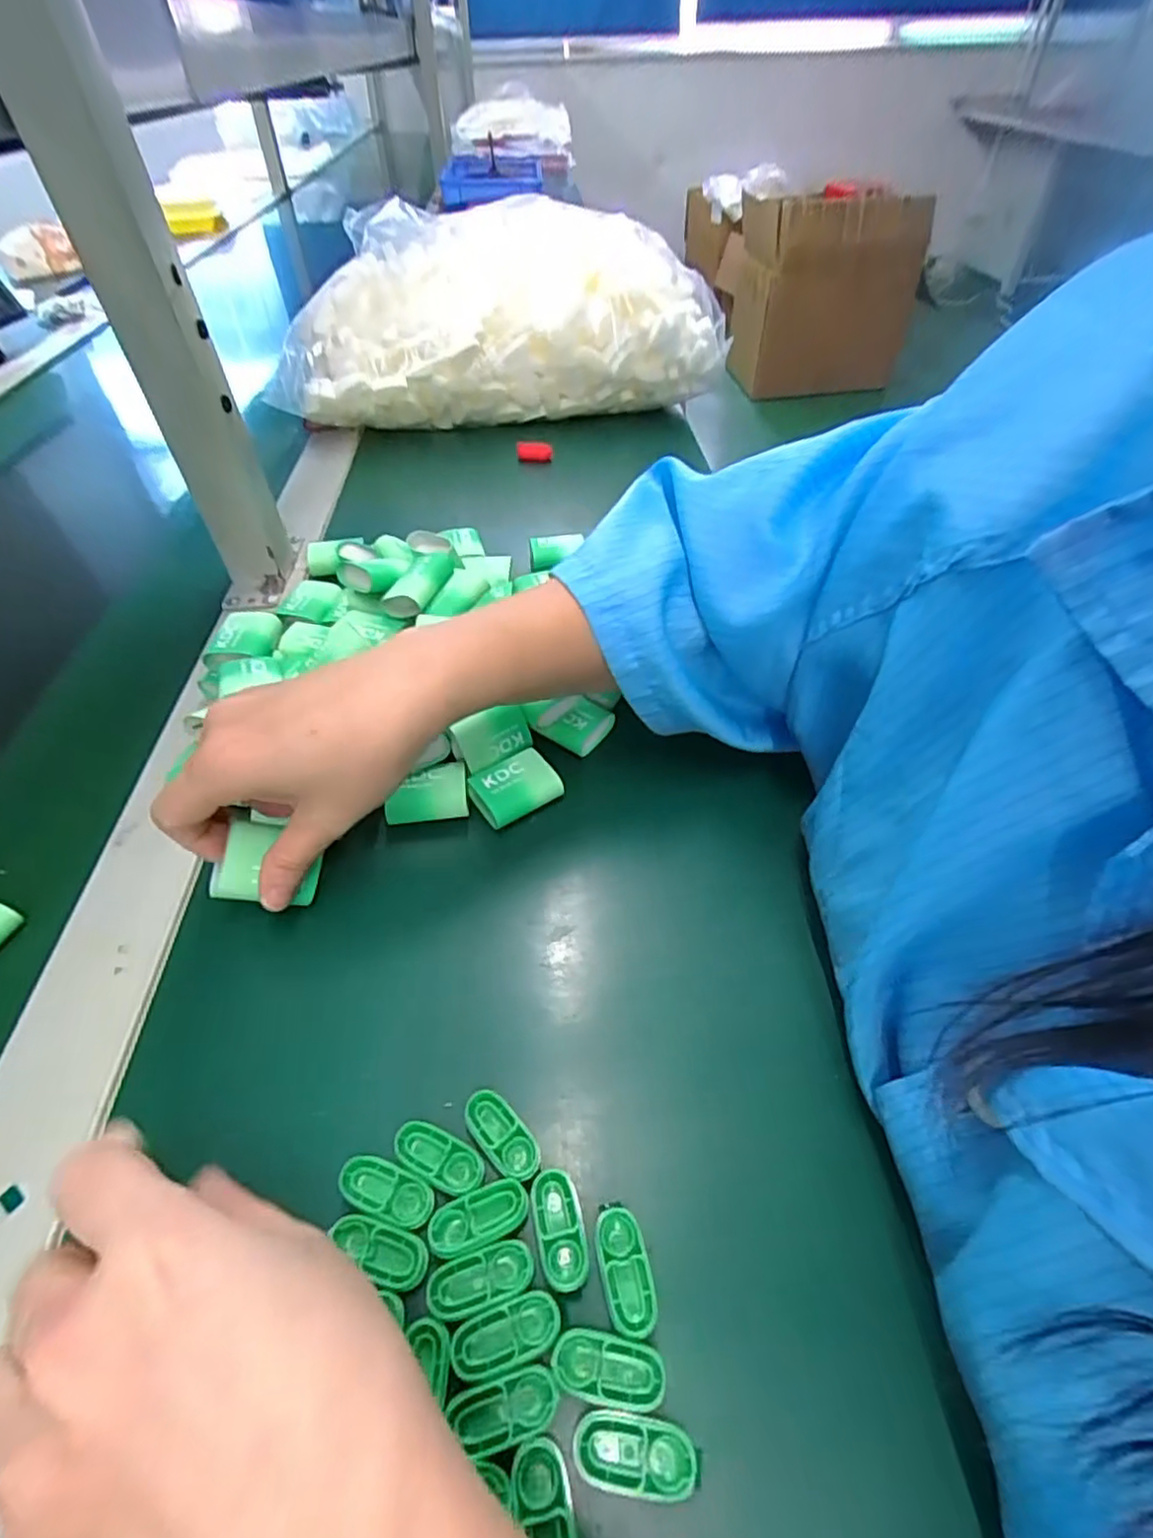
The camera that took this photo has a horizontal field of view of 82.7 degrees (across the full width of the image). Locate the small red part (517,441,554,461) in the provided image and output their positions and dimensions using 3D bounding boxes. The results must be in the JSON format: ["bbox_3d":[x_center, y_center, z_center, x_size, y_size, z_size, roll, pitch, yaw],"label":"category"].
[{"bbox_3d":[-0.041,-0.311,0.642,0.035,0.015,0.013,3,48,4],"label":"small red part"}]

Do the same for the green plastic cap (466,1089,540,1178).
[{"bbox_3d":[-0.028,0.133,0.240,0.015,0.004,0.033,-35,56,-26],"label":"green plastic cap"}]

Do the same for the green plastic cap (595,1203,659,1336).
[{"bbox_3d":[0.016,0.164,0.216,0.016,0.004,0.035,-12,49,-9],"label":"green plastic cap"}]

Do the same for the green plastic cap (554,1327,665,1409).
[{"bbox_3d":[0.010,0.183,0.200,0.033,0.004,0.016,7,49,7],"label":"green plastic cap"}]

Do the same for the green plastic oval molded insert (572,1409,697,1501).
[{"bbox_3d":[0.017,0.197,0.189,0.034,0.008,0.015,5,49,6],"label":"green plastic oval molded insert"}]

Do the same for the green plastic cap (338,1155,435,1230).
[{"bbox_3d":[-0.067,0.146,0.228,0.035,0.004,0.016,13,50,13],"label":"green plastic cap"}]

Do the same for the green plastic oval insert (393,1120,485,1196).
[{"bbox_3d":[-0.050,0.142,0.239,0.034,0.010,0.015,20,52,18],"label":"green plastic oval insert"}]

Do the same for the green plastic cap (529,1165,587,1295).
[{"bbox_3d":[-0.006,0.154,0.221,0.016,0.004,0.034,-12,49,-10],"label":"green plastic cap"}]

